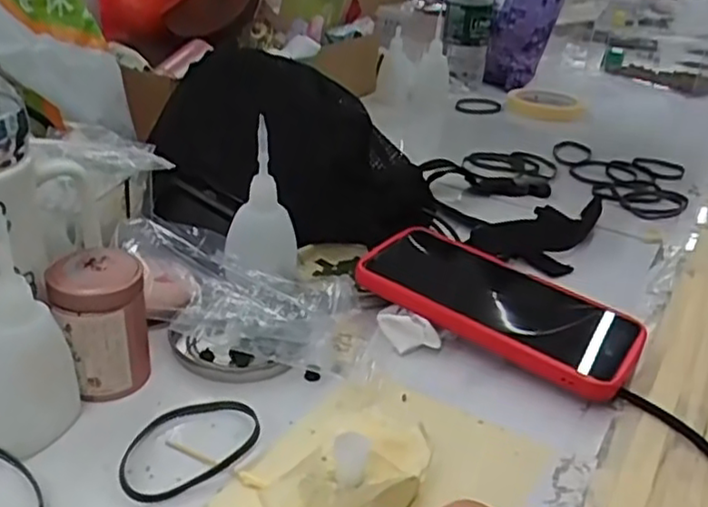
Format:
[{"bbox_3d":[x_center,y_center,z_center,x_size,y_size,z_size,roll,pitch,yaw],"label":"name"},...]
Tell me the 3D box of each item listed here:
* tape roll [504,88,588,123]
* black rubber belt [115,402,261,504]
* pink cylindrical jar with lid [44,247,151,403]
[{"bbox_3d":[0.269,-0.206,0.964,0.105,0.021,0.105,5,28,-3],"label":"tape roll"},{"bbox_3d":[-0.076,0.088,0.321,0.071,0.008,0.046,-15,35,-34],"label":"black rubber belt"},{"bbox_3d":[-0.128,0.036,0.347,0.043,0.066,0.038,-8,31,-25],"label":"pink cylindrical jar with lid"}]

